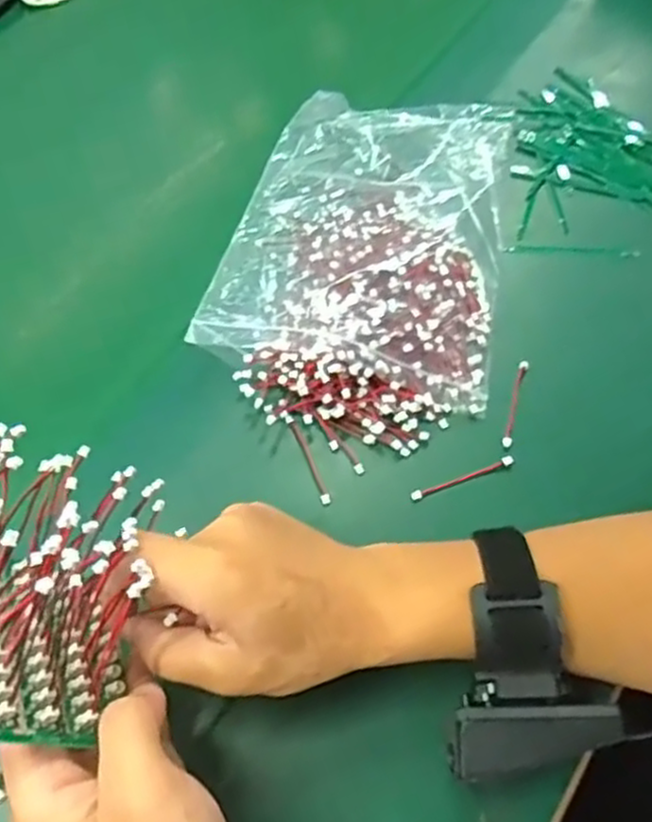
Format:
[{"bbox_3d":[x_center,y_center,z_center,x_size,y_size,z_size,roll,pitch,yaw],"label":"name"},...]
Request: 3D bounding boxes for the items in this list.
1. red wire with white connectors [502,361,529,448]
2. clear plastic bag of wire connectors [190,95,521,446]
[{"bbox_3d":[0.107,-0.004,0.412,0.005,0.009,0.056,13,62,12],"label":"red wire with white connectors"},{"bbox_3d":[0.026,-0.108,0.463,0.162,0.030,0.264,8,61,10],"label":"clear plastic bag of wire connectors"}]

